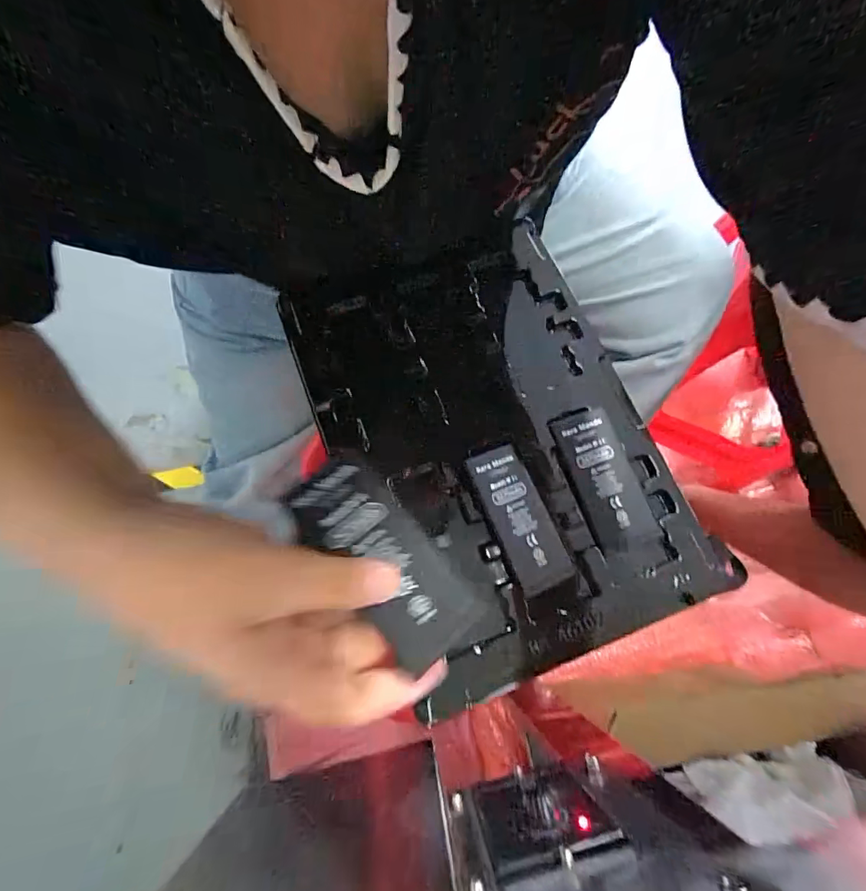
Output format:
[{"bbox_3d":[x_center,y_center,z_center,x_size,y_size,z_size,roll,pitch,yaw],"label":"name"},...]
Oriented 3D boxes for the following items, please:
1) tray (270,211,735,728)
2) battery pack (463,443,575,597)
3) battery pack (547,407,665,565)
[{"bbox_3d":[0.042,-0.007,0.335,0.222,0.019,0.312,-22,76,-8],"label":"tray"},{"bbox_3d":[0.059,0.048,0.315,0.040,0.007,0.103,-21,75,-8],"label":"battery pack"},{"bbox_3d":[0.124,0.028,0.325,0.044,0.010,0.111,-18,75,-7],"label":"battery pack"}]

